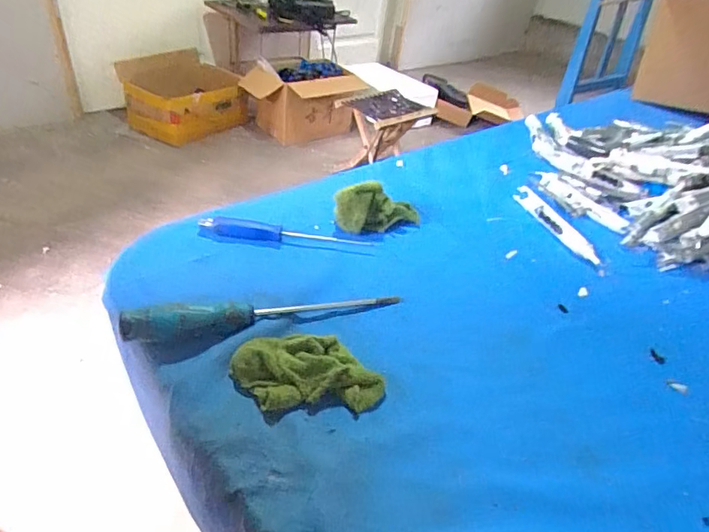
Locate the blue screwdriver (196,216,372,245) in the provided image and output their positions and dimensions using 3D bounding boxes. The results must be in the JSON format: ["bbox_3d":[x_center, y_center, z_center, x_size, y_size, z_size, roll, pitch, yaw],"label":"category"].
[{"bbox_3d":[-0.076,-0.036,0.541,0.189,0.016,0.018,5,39,-3],"label":"blue screwdriver"}]

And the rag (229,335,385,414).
[{"bbox_3d":[-0.038,0.083,0.393,0.118,0.028,0.063,3,39,-6],"label":"rag"}]

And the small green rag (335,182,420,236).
[{"bbox_3d":[0.030,-0.069,0.578,0.105,0.052,0.030,-6,40,-16],"label":"small green rag"}]

